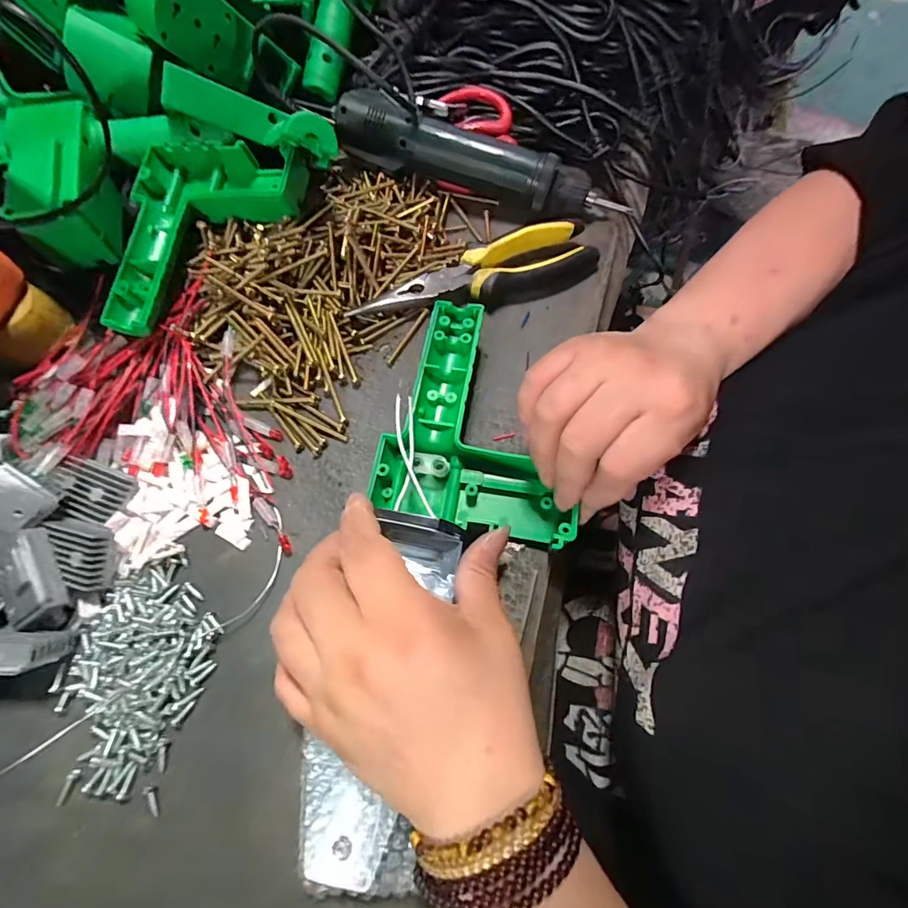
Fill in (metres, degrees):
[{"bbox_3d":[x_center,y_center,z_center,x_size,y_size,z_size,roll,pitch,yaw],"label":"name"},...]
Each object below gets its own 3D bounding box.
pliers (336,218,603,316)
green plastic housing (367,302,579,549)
[{"bbox_3d":[0.020,-0.135,0.336,0.183,0.017,0.047,-17,66,-7],"label":"pliers"},{"bbox_3d":[0.024,-0.021,0.282,0.115,0.033,0.136,15,66,8],"label":"green plastic housing"}]

